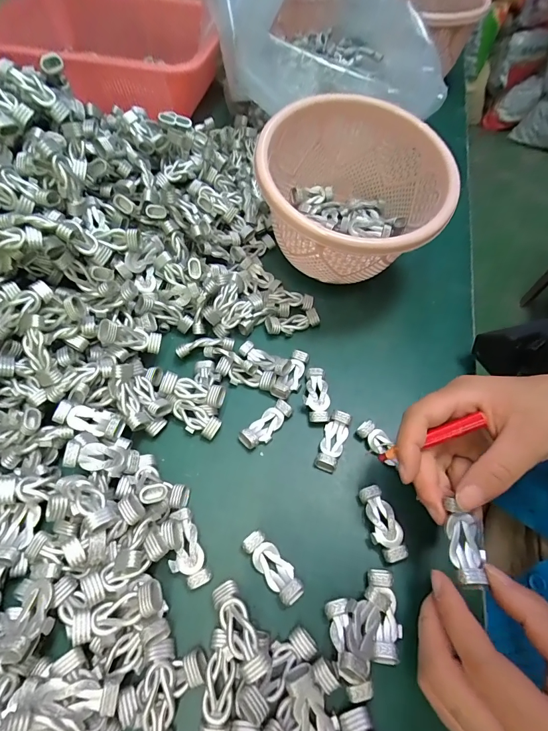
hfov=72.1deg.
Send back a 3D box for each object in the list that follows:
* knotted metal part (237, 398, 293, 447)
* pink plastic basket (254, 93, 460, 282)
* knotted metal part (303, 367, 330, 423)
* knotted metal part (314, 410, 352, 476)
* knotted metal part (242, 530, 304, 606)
[{"bbox_3d":[-0.006,0.041,0.264,0.017,0.010,0.042,36,65,17],"label":"knotted metal part"},{"bbox_3d":[0.059,-0.125,0.305,0.135,0.101,0.139,20,61,8],"label":"pink plastic basket"},{"bbox_3d":[0.030,0.021,0.275,0.018,0.008,0.042,0,60,-3],"label":"knotted metal part"},{"bbox_3d":[0.041,0.052,0.259,0.016,0.010,0.042,18,61,8],"label":"knotted metal part"},{"bbox_3d":[-0.001,0.117,0.219,0.016,0.011,0.041,-38,68,-21],"label":"knotted metal part"}]

